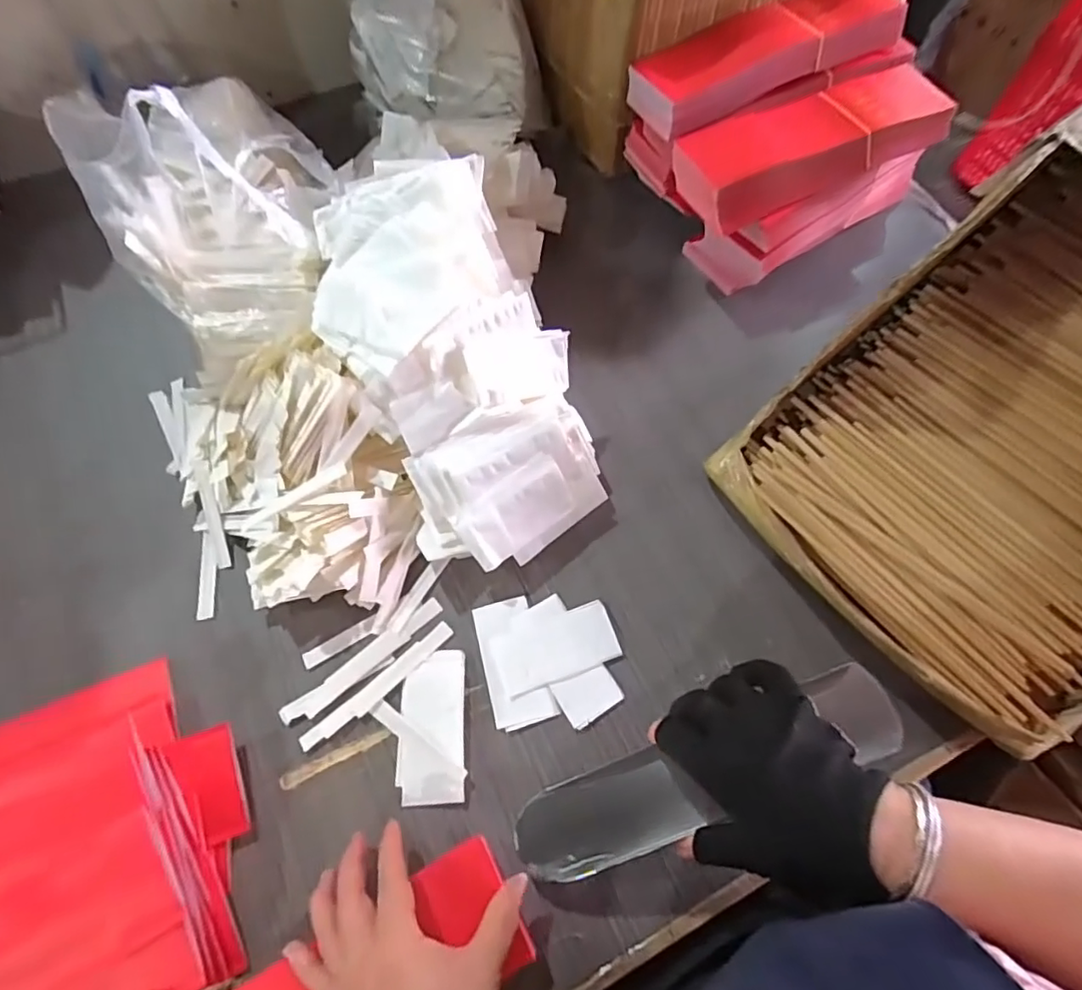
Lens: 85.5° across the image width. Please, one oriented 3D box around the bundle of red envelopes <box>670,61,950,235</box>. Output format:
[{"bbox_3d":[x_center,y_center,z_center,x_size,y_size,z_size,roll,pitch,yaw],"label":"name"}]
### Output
[{"bbox_3d":[0.272,-0.353,0.578,0.299,0.040,0.106,-28,70,-12],"label":"bundle of red envelopes"}]

